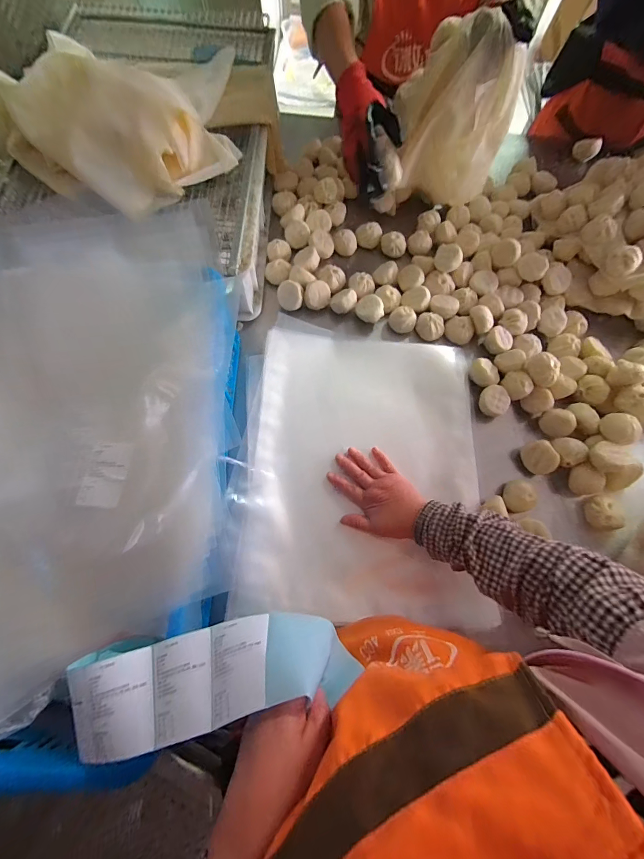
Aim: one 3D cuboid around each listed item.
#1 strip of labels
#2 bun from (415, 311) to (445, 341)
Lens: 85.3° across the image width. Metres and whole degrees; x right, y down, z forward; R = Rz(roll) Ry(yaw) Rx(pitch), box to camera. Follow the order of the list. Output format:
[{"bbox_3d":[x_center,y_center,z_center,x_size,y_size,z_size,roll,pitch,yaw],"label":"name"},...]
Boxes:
[{"bbox_3d":[-0.108,0.233,0.325,0.264,0.080,0.083,-13,73,2],"label":"strip of labels"},{"bbox_3d":[0.196,-0.187,0.630,0.050,0.031,0.042,30,73,7],"label":"bun"}]

